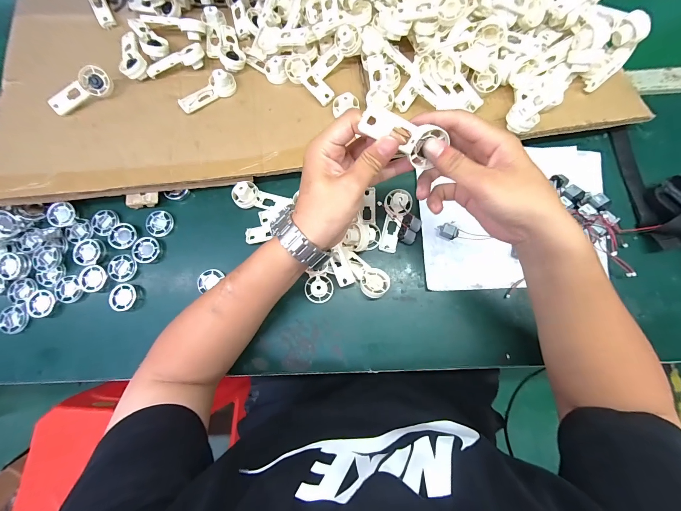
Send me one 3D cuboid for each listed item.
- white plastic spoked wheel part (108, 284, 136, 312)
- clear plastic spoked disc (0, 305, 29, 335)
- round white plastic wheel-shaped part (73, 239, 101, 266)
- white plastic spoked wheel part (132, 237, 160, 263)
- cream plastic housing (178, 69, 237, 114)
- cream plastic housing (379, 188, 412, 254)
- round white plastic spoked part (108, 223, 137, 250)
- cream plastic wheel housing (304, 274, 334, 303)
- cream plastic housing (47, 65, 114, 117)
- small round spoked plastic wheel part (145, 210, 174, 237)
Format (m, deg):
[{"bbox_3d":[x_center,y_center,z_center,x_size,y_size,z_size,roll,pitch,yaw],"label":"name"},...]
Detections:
[{"bbox_3d":[-0.315,0.061,0.417,0.036,0.010,0.039,-6,81,1],"label":"white plastic spoked wheel part"},{"bbox_3d":[-0.471,0.091,0.415,0.038,0.007,0.040,0,81,2],"label":"clear plastic spoked disc"},{"bbox_3d":[-0.376,-0.005,0.425,0.036,0.008,0.038,0,81,2],"label":"round white plastic wheel-shaped part"},{"bbox_3d":[-0.290,-0.008,0.431,0.037,0.012,0.037,0,81,2],"label":"white plastic spoked wheel part"},{"bbox_3d":[-0.208,-0.256,0.451,0.091,0.021,0.032,-30,81,-3],"label":"cream plastic housing"},{"bbox_3d":[0.076,-0.051,0.421,0.037,0.015,0.092,17,82,5],"label":"cream plastic housing"},{"bbox_3d":[-0.327,-0.029,0.433,0.042,0.004,0.037,28,83,6],"label":"round white plastic spoked part"},{"bbox_3d":[-0.030,0.046,0.402,0.039,0.017,0.039,-8,80,1],"label":"cream plastic wheel housing"},{"bbox_3d":[-0.398,-0.250,0.441,0.093,0.016,0.041,-38,114,-9],"label":"cream plastic housing"},{"bbox_3d":[-0.276,-0.048,0.440,0.038,0.012,0.039,0,81,2],"label":"small round spoked plastic wheel part"}]

